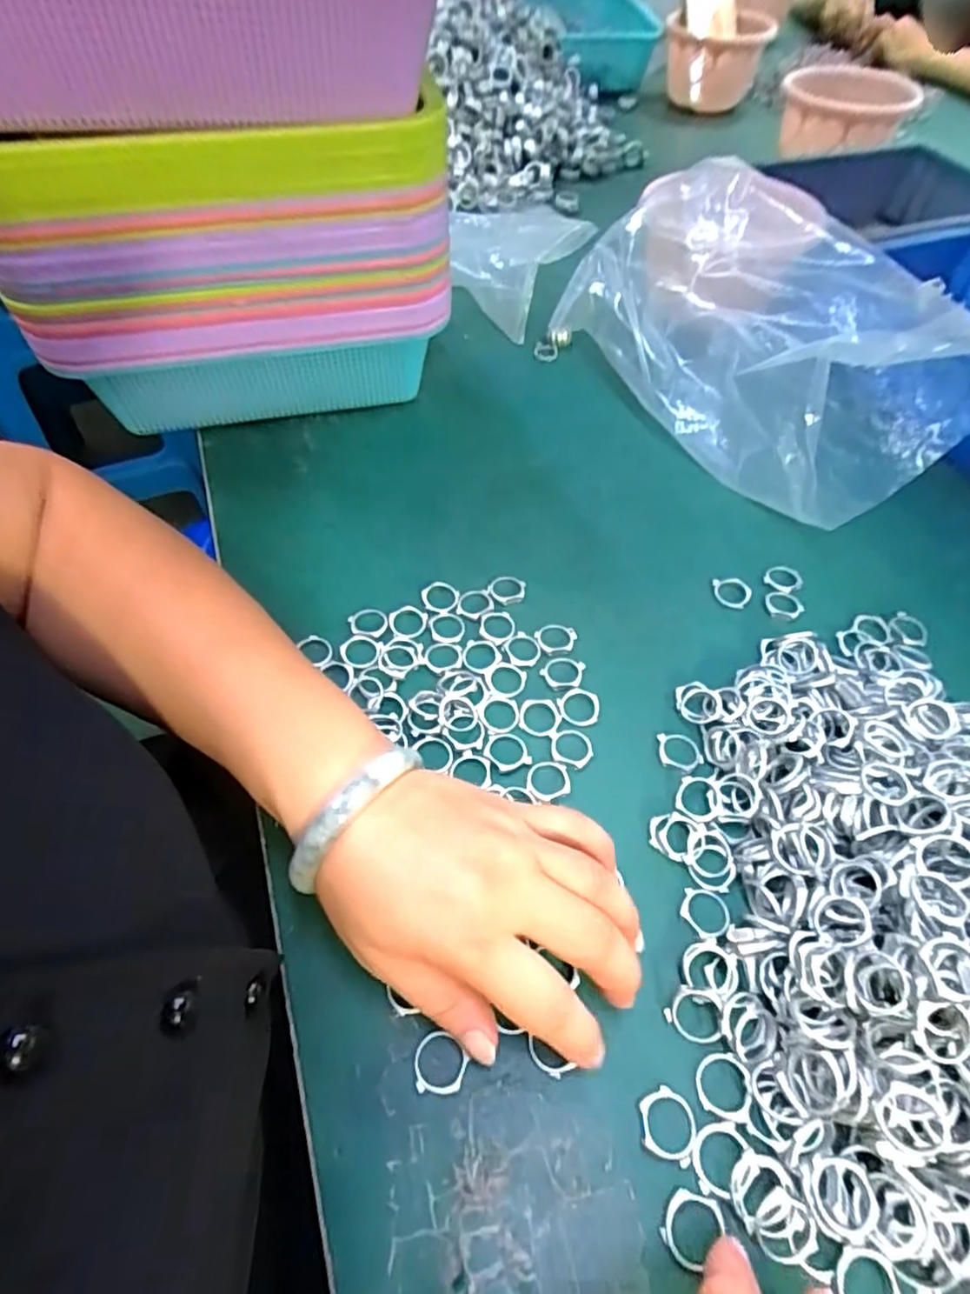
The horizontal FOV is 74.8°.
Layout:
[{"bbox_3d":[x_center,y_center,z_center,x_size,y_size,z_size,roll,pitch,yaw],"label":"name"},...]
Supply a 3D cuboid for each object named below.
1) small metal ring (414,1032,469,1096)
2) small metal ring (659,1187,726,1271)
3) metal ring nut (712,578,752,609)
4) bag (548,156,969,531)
[{"bbox_3d":[-0.017,0.161,0.245,0.020,0.004,0.020,1,54,-1],"label":"small metal ring"},{"bbox_3d":[0.072,0.200,0.220,0.021,0.004,0.018,-35,62,-24],"label":"small metal ring"},{"bbox_3d":[0.153,-0.034,0.390,0.022,0.004,0.022,-3,54,-4],"label":"metal ring nut"},{"bbox_3d":[0.204,-0.227,0.464,0.172,0.102,0.281,-27,59,-20],"label":"bag"}]

